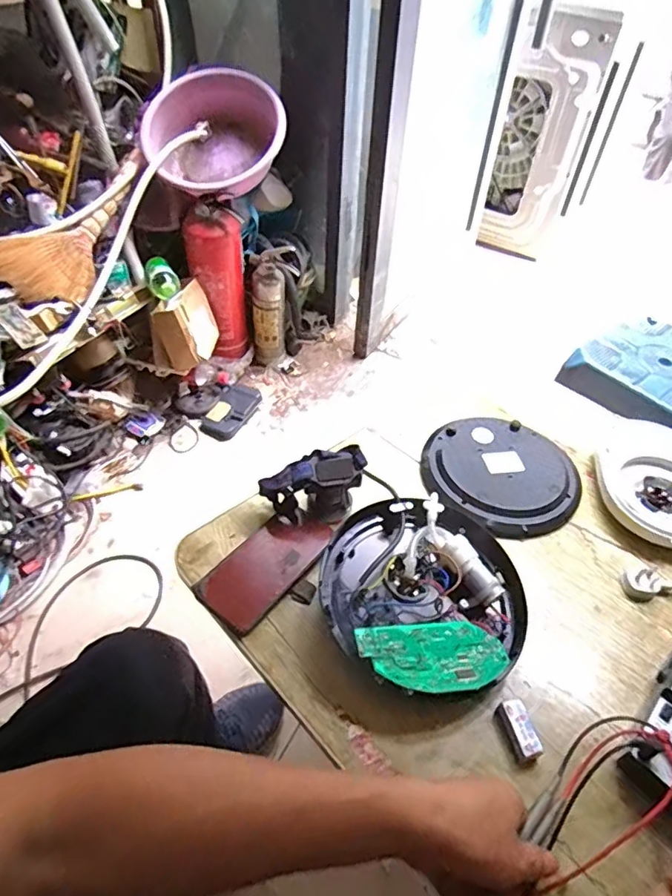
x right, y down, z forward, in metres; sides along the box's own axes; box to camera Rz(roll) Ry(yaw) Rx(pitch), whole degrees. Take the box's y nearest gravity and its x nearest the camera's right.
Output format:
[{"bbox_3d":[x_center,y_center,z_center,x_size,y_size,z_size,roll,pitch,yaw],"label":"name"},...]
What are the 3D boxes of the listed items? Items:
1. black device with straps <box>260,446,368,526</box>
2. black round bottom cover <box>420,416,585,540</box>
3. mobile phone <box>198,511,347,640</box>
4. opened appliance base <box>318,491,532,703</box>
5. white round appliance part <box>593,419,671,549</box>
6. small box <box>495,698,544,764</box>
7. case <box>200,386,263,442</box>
[{"bbox_3d":[-0.029,0.048,0.656,0.126,0.079,0.055,-5,48,-8],"label":"black device with straps"},{"bbox_3d":[0.224,0.030,0.729,0.208,0.032,0.215,1,47,-2],"label":"black round bottom cover"},{"bbox_3d":[-0.076,0.132,0.622,0.083,0.014,0.167,32,53,24],"label":"mobile phone"},{"bbox_3d":[0.098,0.156,0.578,0.221,0.059,0.206,1,47,-2],"label":"opened appliance base"},{"bbox_3d":[0.428,0.046,0.724,0.166,0.043,0.197,30,52,22],"label":"white round appliance part"},{"bbox_3d":[0.171,0.262,0.501,0.023,0.021,0.049,-13,49,-14],"label":"small box"},{"bbox_3d":[-0.280,-0.097,1.444,0.110,0.034,0.182,20,49,15],"label":"case"}]

